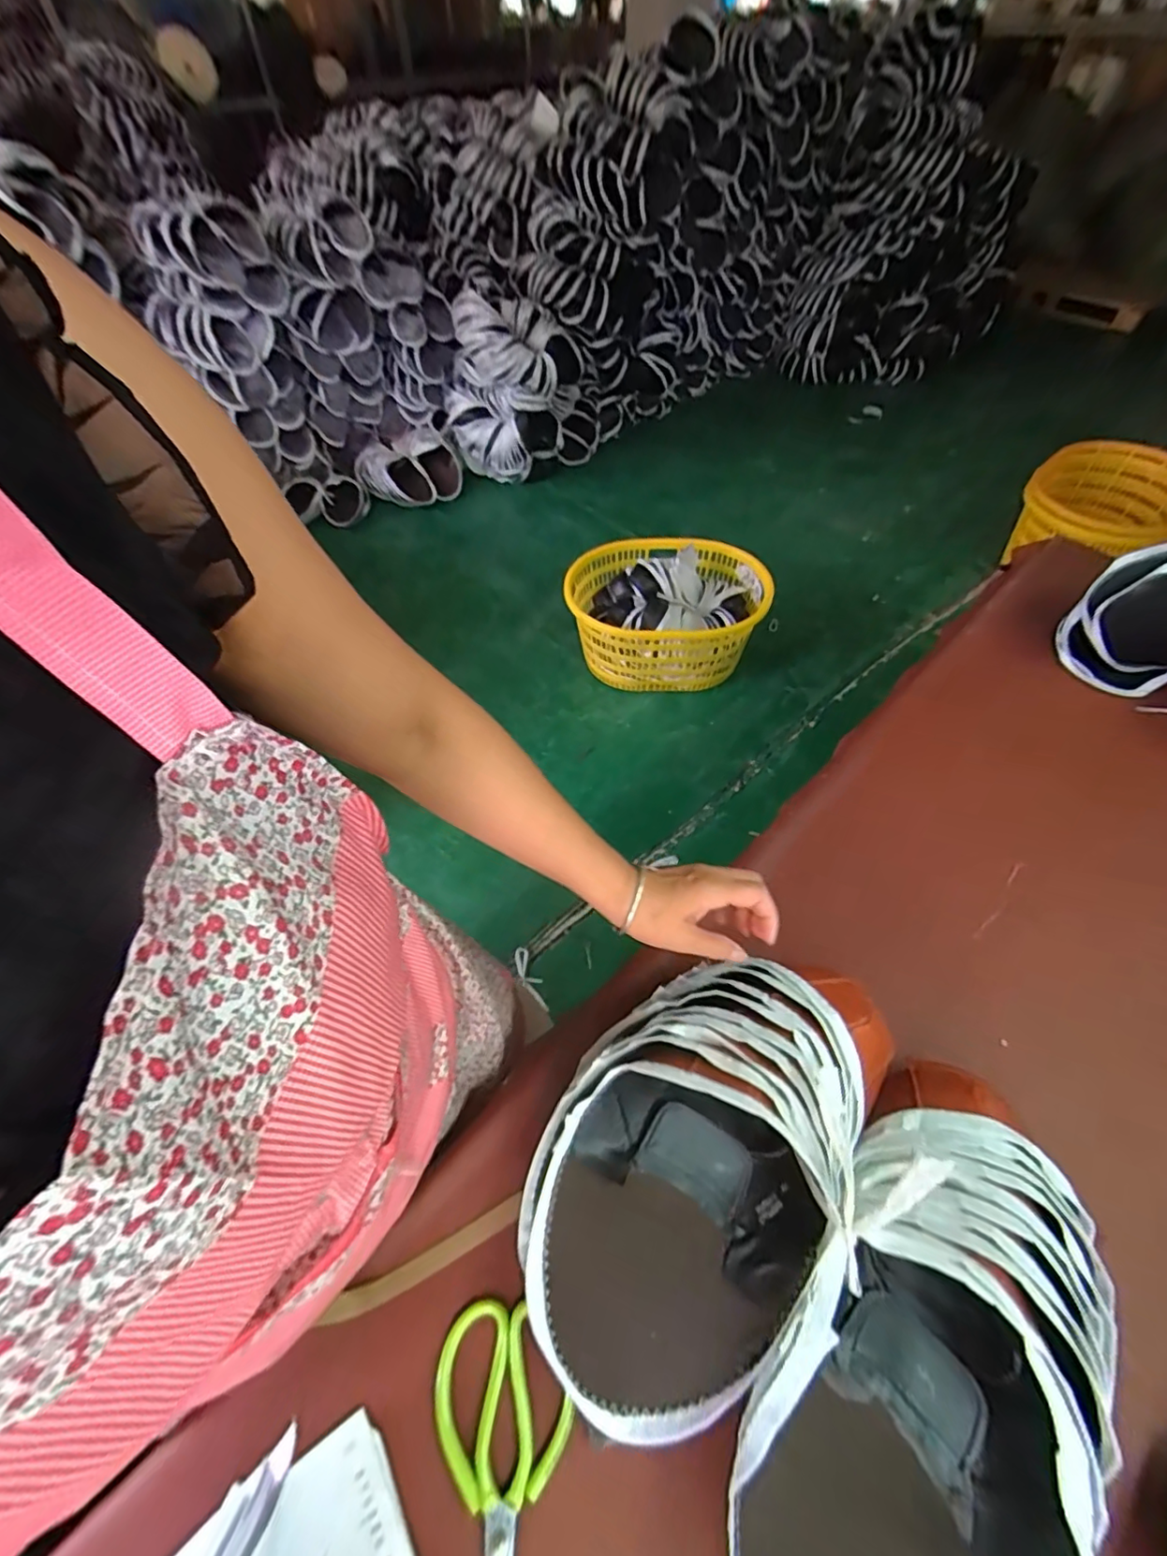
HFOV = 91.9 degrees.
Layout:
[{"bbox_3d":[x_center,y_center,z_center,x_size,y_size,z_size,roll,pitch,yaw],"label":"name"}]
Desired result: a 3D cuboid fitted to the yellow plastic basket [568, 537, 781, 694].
[{"bbox_3d":[0.264,-0.526,1.805,0.619,0.306,0.450,2,54,4],"label":"yellow plastic basket"}]

